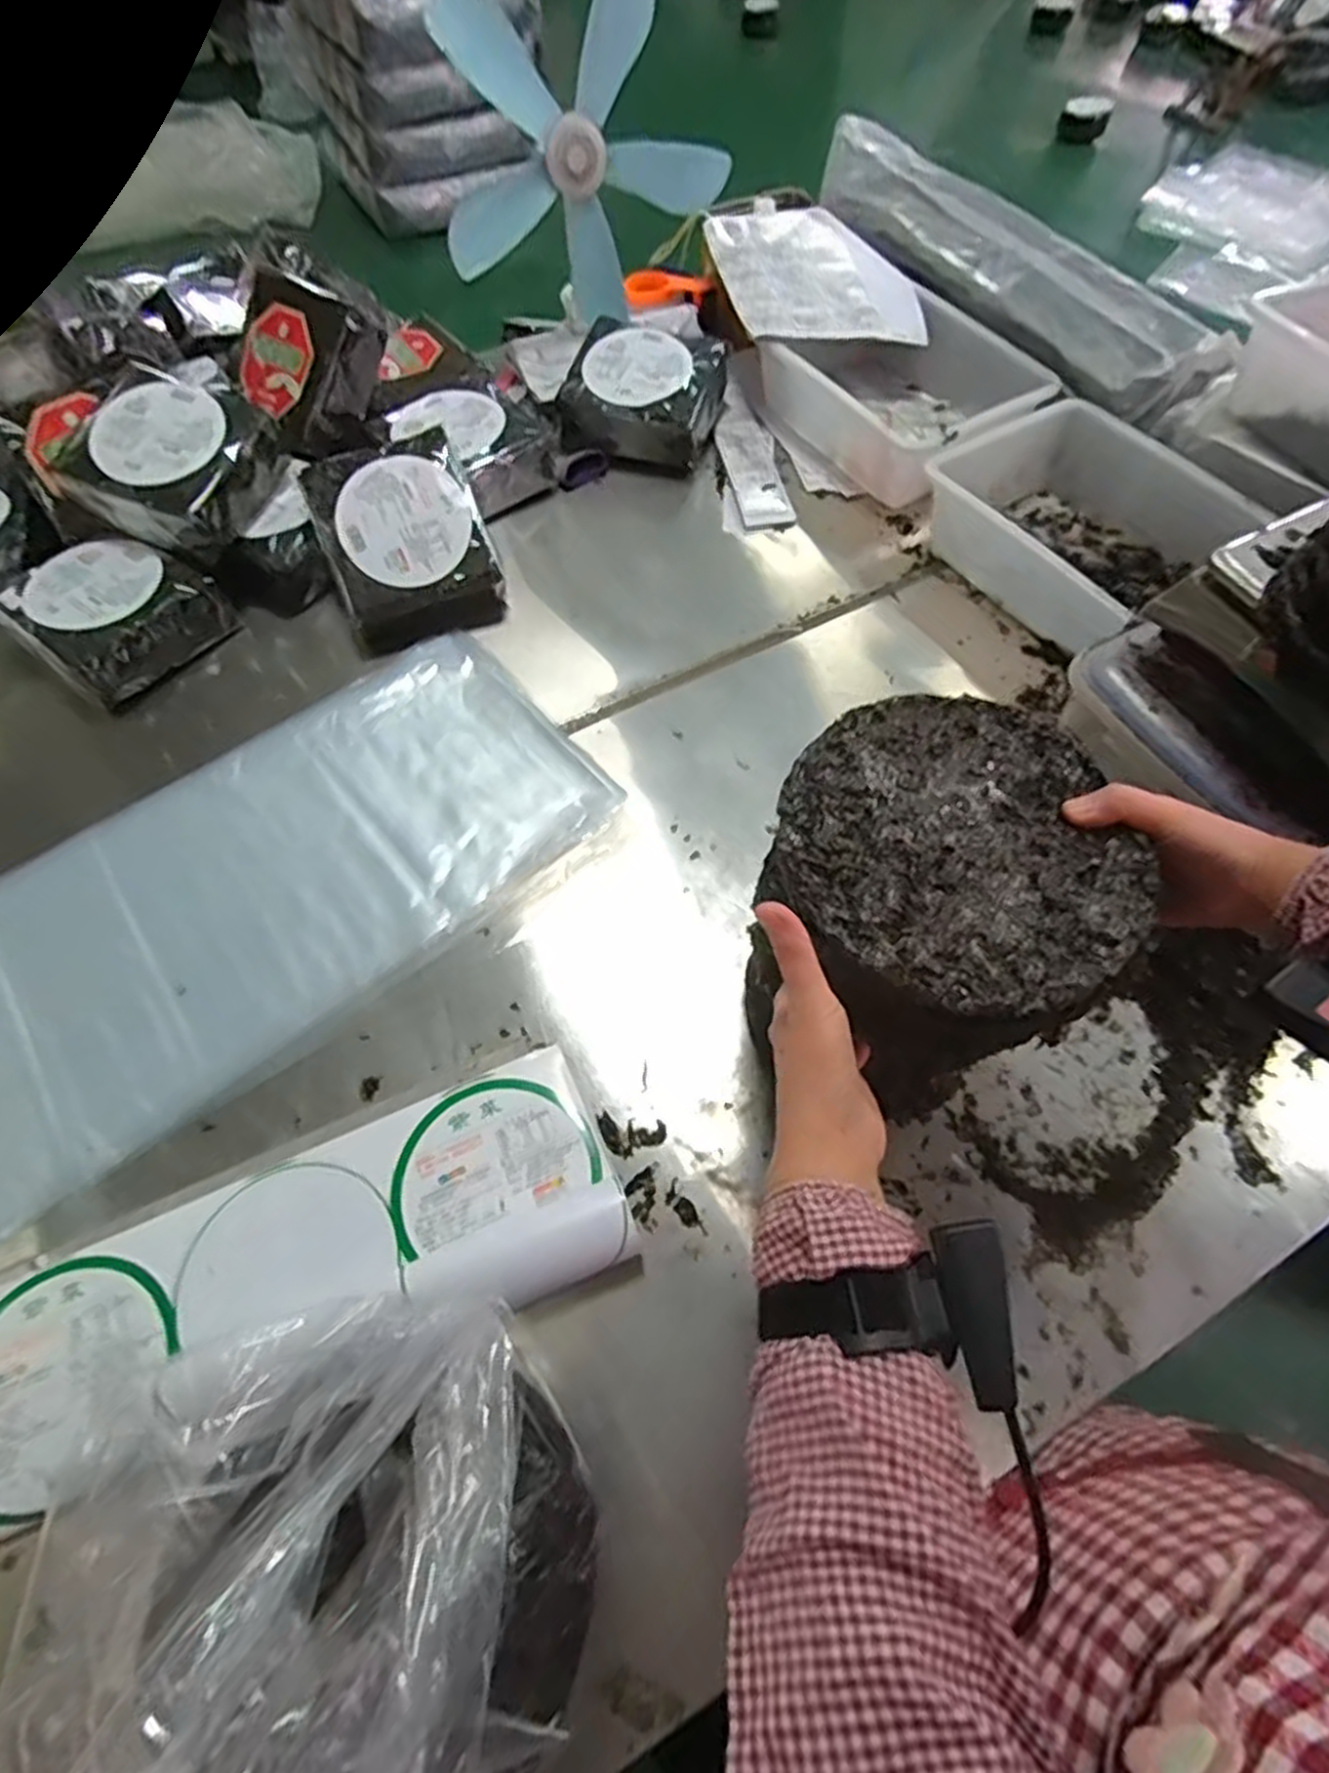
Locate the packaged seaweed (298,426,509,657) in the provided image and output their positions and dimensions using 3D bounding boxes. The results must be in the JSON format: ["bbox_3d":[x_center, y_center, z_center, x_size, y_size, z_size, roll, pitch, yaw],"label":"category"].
[{"bbox_3d":[-0.319,-0.423,0.959,0.203,0.074,0.239,-21,97,-7],"label":"packaged seaweed"}]

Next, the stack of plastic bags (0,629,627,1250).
[{"bbox_3d":[-0.492,0.047,0.782,0.887,0.021,0.369,-34,66,-16],"label":"stack of plastic bags"}]

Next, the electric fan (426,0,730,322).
[{"bbox_3d":[-0.142,-0.987,1.040,0.375,0.355,0.074,-27,51,19],"label":"electric fan"}]

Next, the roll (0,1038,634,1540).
[{"bbox_3d":[-0.295,0.310,0.618,0.526,0.059,0.187,-23,66,-8],"label":"roll"}]

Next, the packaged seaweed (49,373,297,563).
[{"bbox_3d":[-0.605,-0.523,0.956,0.204,0.095,0.191,20,63,11],"label":"packaged seaweed"}]

